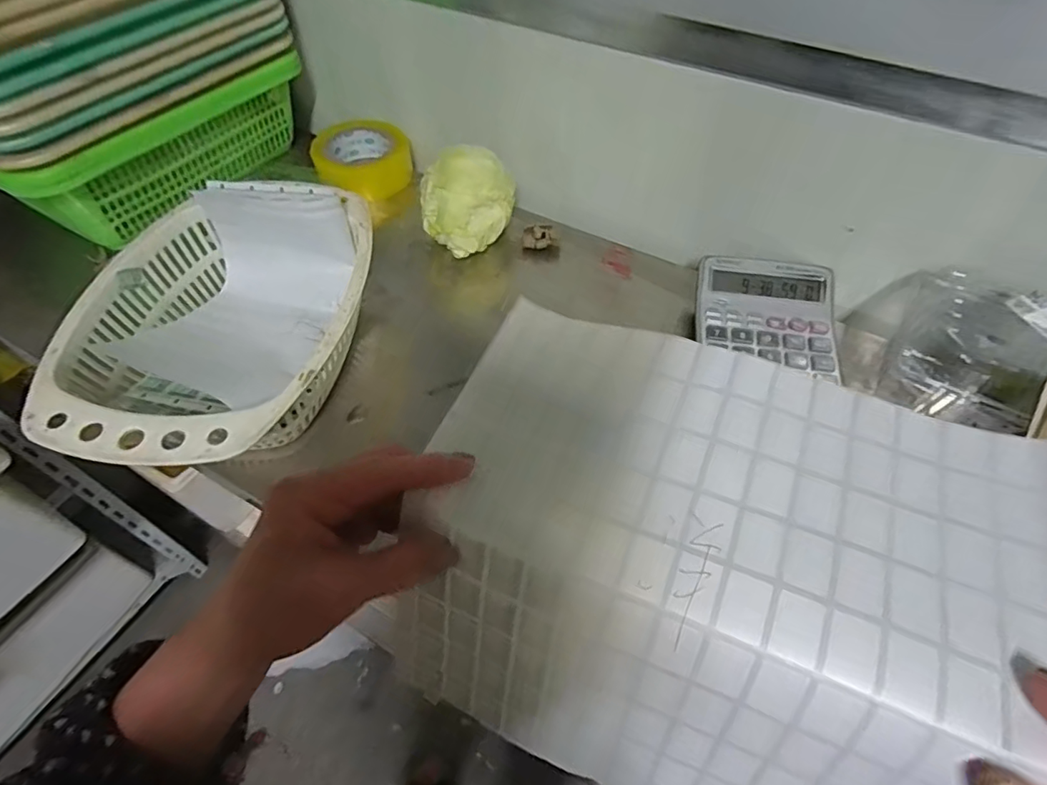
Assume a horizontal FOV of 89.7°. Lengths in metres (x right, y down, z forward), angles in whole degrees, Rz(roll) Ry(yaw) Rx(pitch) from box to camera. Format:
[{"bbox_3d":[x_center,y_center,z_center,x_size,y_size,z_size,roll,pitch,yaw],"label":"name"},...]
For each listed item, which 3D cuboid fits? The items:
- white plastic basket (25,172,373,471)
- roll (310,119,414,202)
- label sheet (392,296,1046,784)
[{"bbox_3d":[-0.253,-0.045,0.473,0.214,0.119,0.290,3,54,1],"label":"white plastic basket"},{"bbox_3d":[-0.214,-0.309,0.691,0.111,0.066,0.111,0,54,-1],"label":"roll"},{"bbox_3d":[0.082,0.094,0.272,0.273,0.127,0.200,20,56,13],"label":"label sheet"}]

